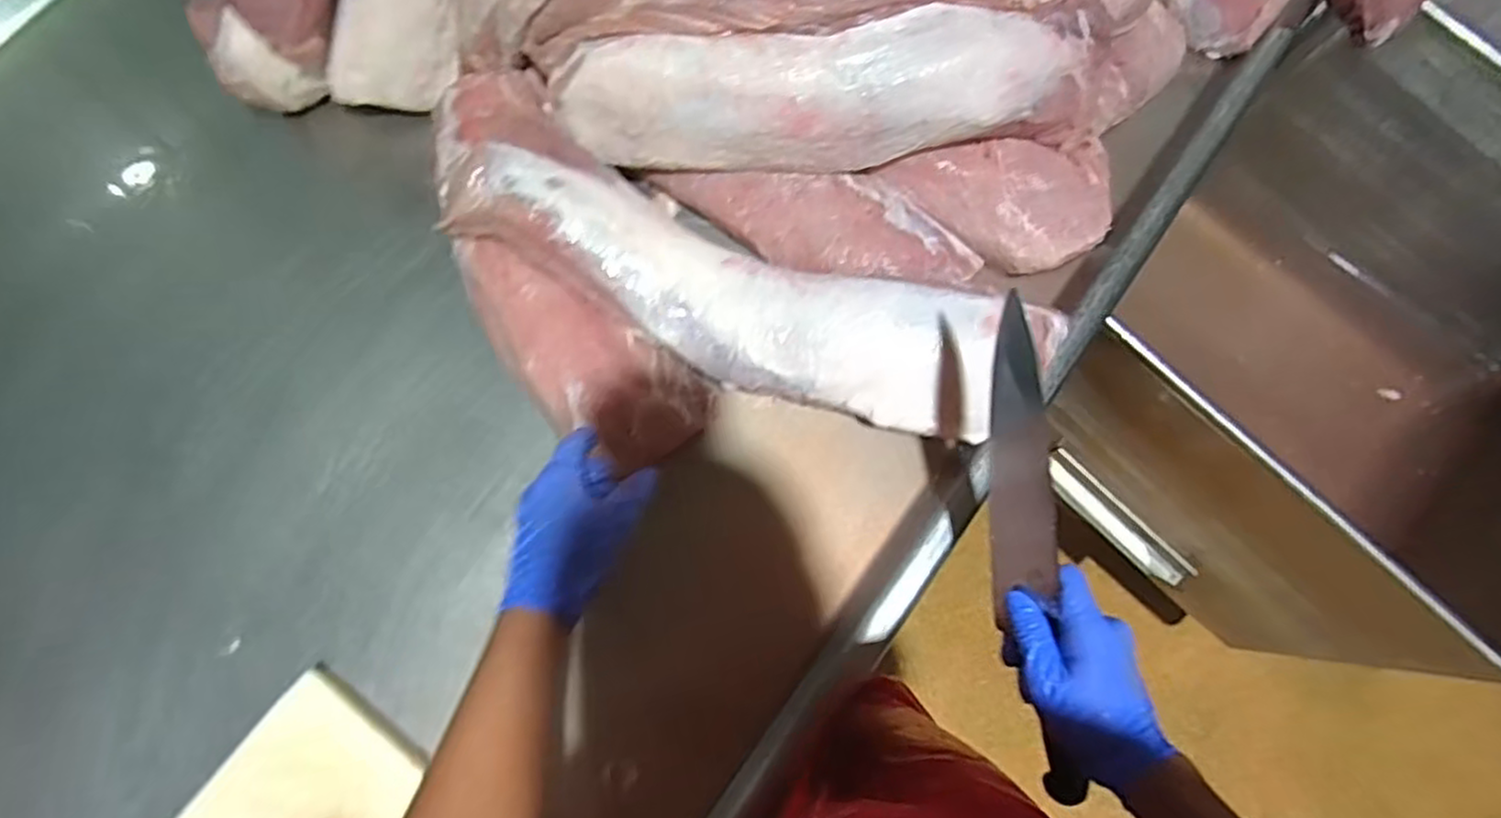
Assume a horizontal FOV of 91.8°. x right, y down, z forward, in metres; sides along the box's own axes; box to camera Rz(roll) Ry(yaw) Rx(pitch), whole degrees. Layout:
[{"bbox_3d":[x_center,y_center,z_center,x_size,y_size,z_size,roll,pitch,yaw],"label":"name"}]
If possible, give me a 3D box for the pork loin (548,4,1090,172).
[{"bbox_3d":[0.057,-0.261,0.624,0.447,0.108,0.086,-3,72,1],"label":"pork loin"}]

